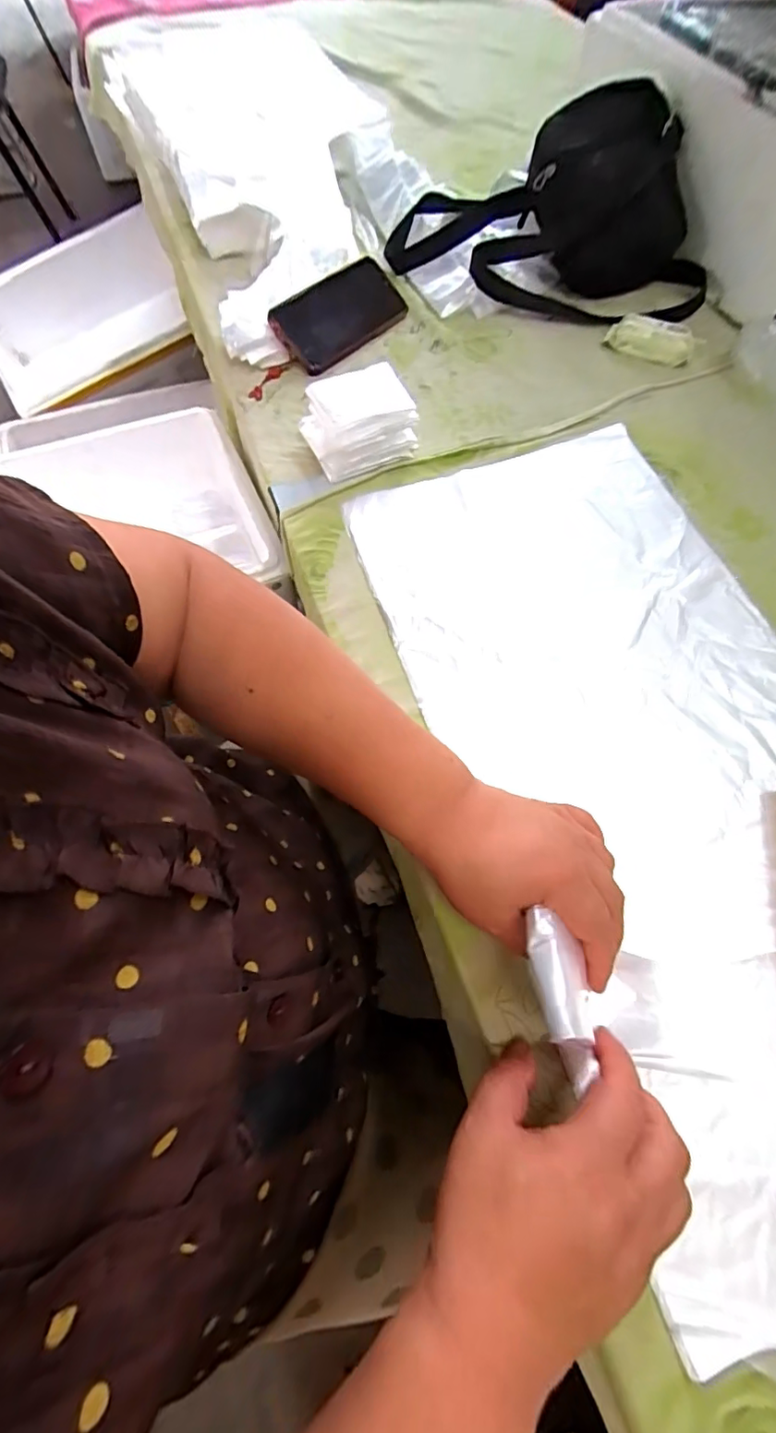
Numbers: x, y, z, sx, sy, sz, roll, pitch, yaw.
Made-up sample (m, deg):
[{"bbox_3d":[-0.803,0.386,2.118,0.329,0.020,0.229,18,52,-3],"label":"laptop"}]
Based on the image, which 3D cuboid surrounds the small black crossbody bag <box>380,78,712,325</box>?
[{"bbox_3d":[0.185,-0.580,0.604,0.386,0.139,0.186,19,67,8],"label":"small black crossbody bag"}]

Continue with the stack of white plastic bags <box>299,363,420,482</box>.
[{"bbox_3d":[-0.028,-0.288,0.511,0.102,0.063,0.077,-19,67,-8],"label":"stack of white plastic bags"}]

